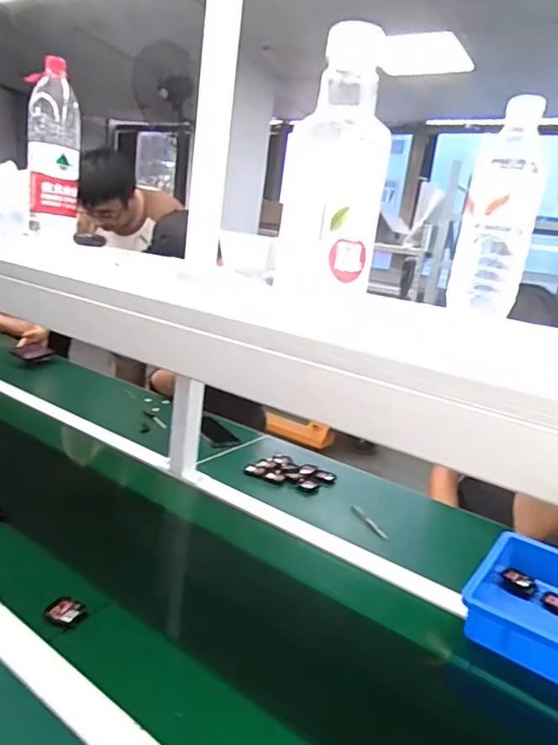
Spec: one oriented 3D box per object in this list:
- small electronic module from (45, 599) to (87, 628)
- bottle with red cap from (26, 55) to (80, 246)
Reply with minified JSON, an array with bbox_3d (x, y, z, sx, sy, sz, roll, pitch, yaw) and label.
[{"bbox_3d":[-0.265,0.300,0.637,0.044,0.017,0.031,11,15,14],"label":"small electronic module"},{"bbox_3d":[-0.411,-0.396,0.931,0.085,0.290,0.101,2,15,-20],"label":"bottle with red cap"}]

